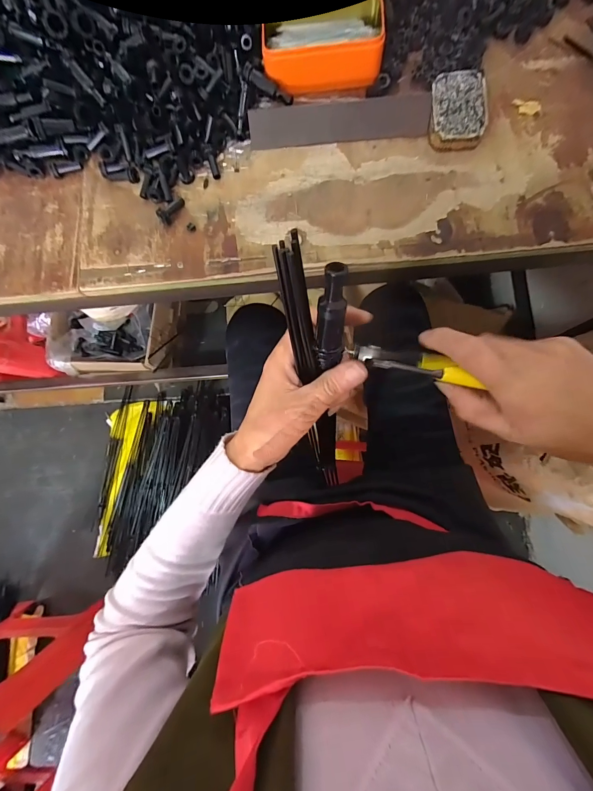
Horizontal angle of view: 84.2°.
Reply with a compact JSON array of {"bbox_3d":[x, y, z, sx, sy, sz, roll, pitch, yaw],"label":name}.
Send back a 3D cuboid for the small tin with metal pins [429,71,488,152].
[{"bbox_3d":[0.189,-0.336,0.387,0.061,0.021,0.085,4,82,5],"label":"small tin with metal pins"}]

